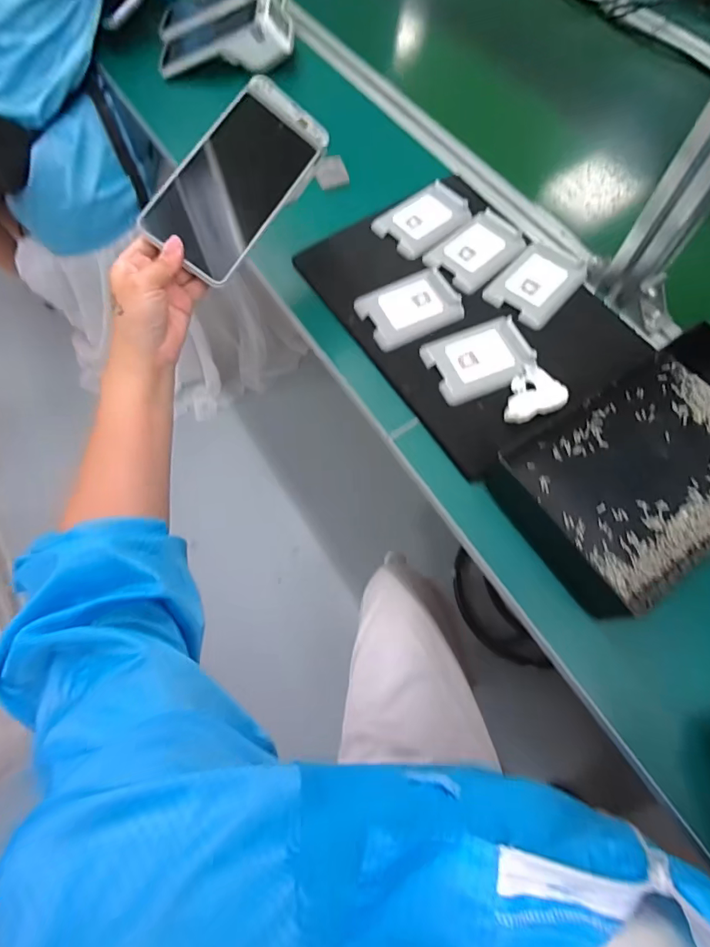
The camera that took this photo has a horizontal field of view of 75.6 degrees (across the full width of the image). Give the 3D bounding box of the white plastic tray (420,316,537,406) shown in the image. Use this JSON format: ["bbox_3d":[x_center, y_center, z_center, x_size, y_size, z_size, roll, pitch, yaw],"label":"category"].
[{"bbox_3d":[0.128,-0.120,0.471,0.100,0.017,0.080,-20,69,-6],"label":"white plastic tray"}]

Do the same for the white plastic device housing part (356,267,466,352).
[{"bbox_3d":[0.059,-0.184,0.502,0.101,0.021,0.079,-26,70,-8],"label":"white plastic device housing part"}]

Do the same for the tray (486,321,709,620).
[{"bbox_3d":[0.280,-0.014,0.422,0.280,0.042,0.179,-33,71,-11],"label":"tray"}]

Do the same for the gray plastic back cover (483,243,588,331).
[{"bbox_3d":[0.205,-0.215,0.512,0.075,0.011,0.110,40,75,16],"label":"gray plastic back cover"}]

